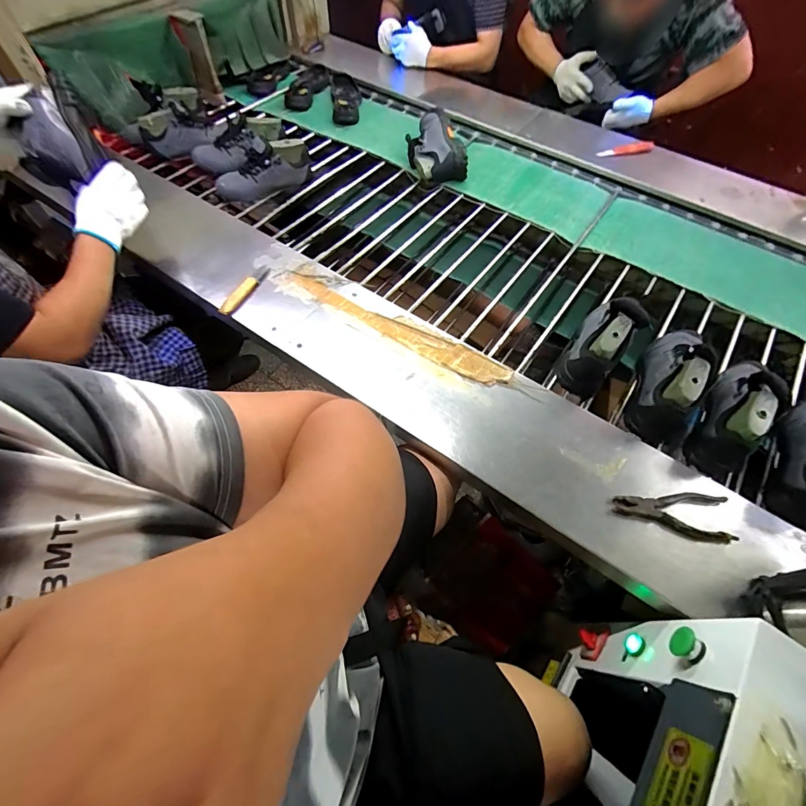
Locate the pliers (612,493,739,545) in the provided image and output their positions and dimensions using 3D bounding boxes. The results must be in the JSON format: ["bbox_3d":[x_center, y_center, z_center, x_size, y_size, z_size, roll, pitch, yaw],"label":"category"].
[{"bbox_3d":[0.443,0.178,0.642,0.184,0.024,0.083,7,60,4],"label":"pliers"}]

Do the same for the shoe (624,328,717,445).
[{"bbox_3d":[0.543,-0.065,0.781,0.106,0.147,0.286,23,62,13],"label":"shoe"}]

